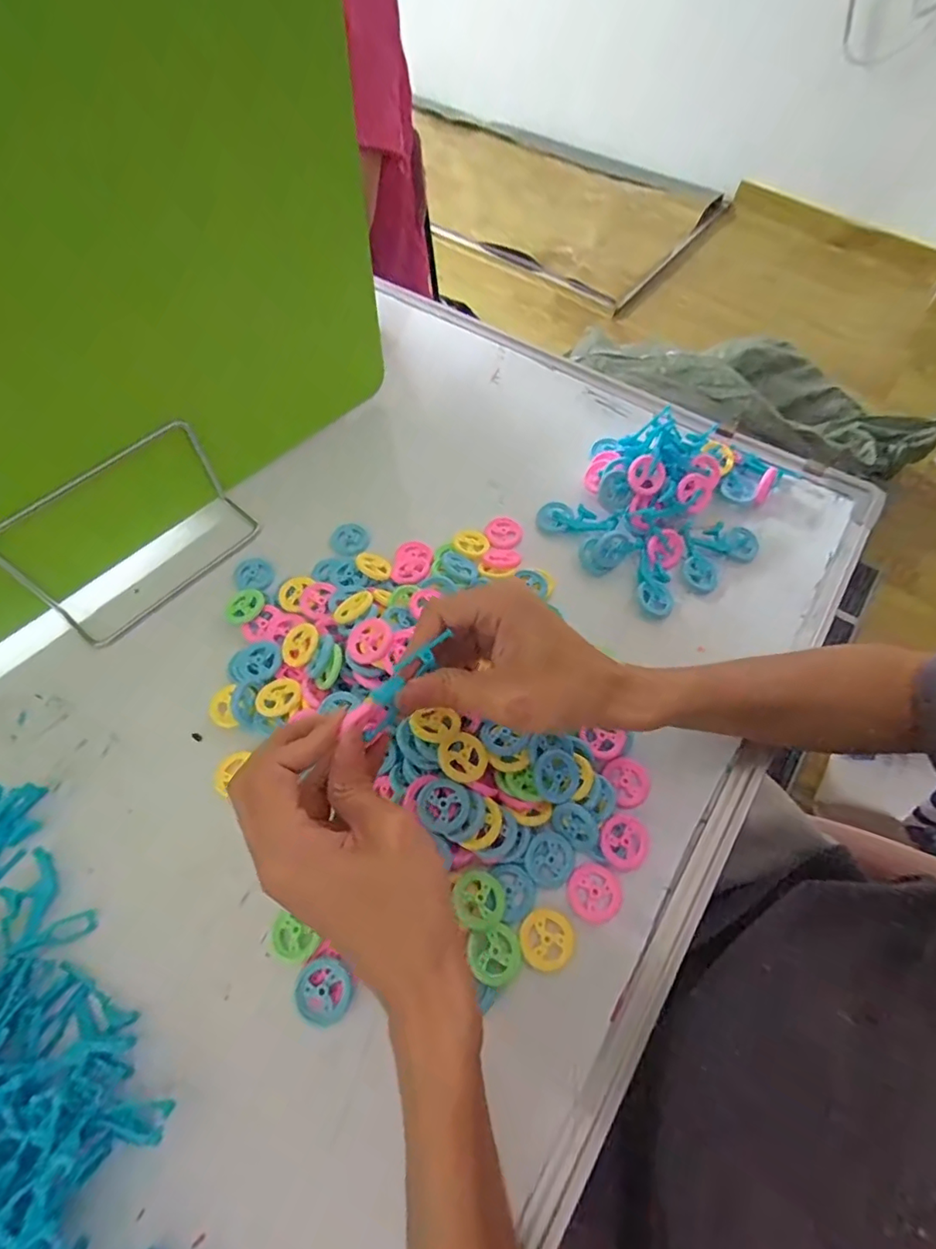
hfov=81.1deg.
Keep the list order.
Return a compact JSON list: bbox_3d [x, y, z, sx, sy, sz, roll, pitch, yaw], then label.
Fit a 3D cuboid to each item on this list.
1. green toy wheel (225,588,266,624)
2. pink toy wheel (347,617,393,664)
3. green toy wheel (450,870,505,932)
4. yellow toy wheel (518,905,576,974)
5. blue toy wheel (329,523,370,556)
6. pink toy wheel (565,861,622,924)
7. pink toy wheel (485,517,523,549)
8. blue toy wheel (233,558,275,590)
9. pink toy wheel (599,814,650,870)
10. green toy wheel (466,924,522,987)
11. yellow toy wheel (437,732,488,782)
[{"bbox_3d":[-0.161,-0.013,0.396,0.024,0.009,0.027,17,60,9],"label":"green toy wheel"},{"bbox_3d":[-0.062,0.010,0.343,0.029,0.006,0.029,-6,65,12],"label":"pink toy wheel"},{"bbox_3d":[0.006,0.153,0.303,0.029,0.009,0.028,0,59,-1],"label":"green toy wheel"},{"bbox_3d":[0.044,0.173,0.301,0.030,0.006,0.029,0,59,-1],"label":"yellow toy wheel"},{"bbox_3d":[-0.095,-0.066,0.438,0.028,0.013,0.031,-20,62,-12],"label":"blue toy wheel"},{"bbox_3d":[0.072,0.153,0.312,0.030,0.004,0.029,0,59,-1],"label":"pink toy wheel"},{"bbox_3d":[0.029,-0.074,0.444,0.029,0.007,0.031,0,59,-1],"label":"pink toy wheel"},{"bbox_3d":[-0.166,-0.039,0.421,0.028,0.011,0.025,-30,64,-17],"label":"blue toy wheel"},{"bbox_3d":[0.092,0.127,0.322,0.027,0.007,0.030,26,62,14],"label":"pink toy wheel"},{"bbox_3d":[0.015,0.177,0.293,0.028,0.004,0.027,10,59,-17],"label":"green toy wheel"},{"bbox_3d":[-0.003,0.077,0.318,0.030,0.004,0.027,34,58,-5],"label":"yellow toy wheel"}]

